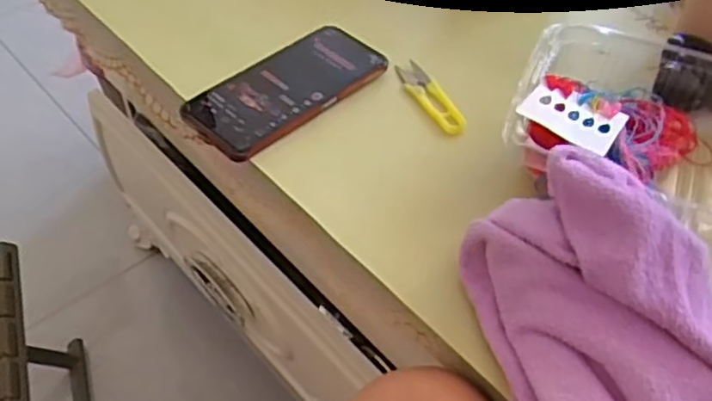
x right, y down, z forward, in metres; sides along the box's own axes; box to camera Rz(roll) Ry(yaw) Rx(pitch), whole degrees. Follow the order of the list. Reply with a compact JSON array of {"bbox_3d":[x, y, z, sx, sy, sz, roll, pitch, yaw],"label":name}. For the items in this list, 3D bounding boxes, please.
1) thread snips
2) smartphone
[{"bbox_3d":[0.059,-0.085,0.545,0.024,0.004,0.092,-21,53,-12],"label":"thread snips"},{"bbox_3d":[-0.057,-0.092,0.539,0.083,0.009,0.164,37,60,25],"label":"smartphone"}]

